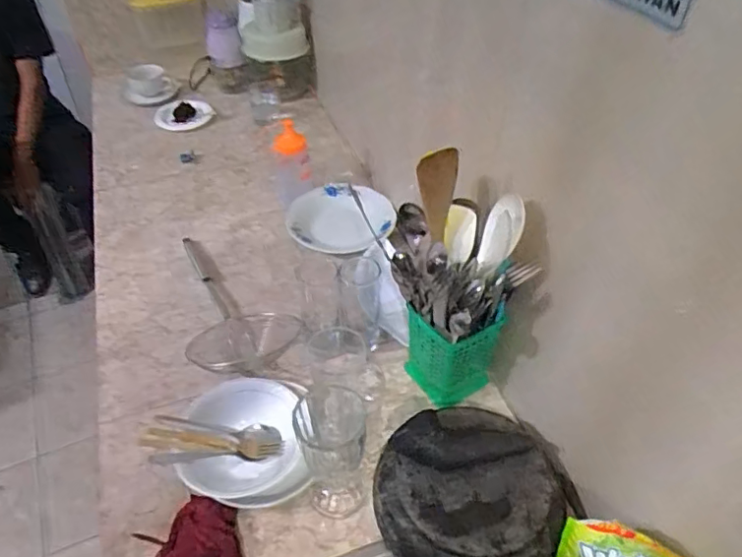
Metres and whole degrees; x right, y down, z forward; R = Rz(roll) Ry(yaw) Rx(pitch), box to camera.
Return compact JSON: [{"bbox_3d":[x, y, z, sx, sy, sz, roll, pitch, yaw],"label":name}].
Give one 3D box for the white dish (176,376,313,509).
[{"bbox_3d":[-0.169,0.221,0.740,0.156,0.063,0.174,-10,45,-11],"label":"white dish"}]

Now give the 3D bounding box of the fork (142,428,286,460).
[{"bbox_3d":[-0.206,0.216,0.730,0.178,0.013,0.027,10,43,-14],"label":"fork"}]

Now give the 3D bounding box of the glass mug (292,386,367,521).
[{"bbox_3d":[-0.046,0.209,0.669,0.074,0.176,0.077,5,44,4],"label":"glass mug"}]

